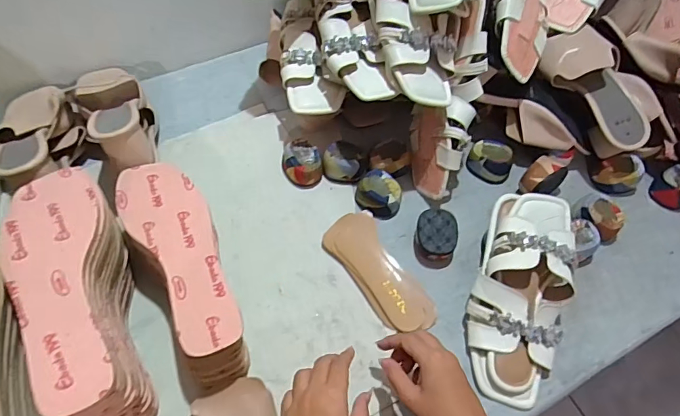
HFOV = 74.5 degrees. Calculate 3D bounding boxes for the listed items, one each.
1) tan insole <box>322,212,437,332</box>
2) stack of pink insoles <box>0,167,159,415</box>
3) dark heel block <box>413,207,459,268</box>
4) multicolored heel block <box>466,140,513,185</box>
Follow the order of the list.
[{"bbox_3d":[0.049,0.079,0.560,0.071,0.010,0.170,-30,66,-20],"label":"tan insole"},{"bbox_3d":[-0.248,0.093,0.450,0.086,0.142,0.237,-22,62,-15],"label":"stack of pink insoles"},{"bbox_3d":[0.121,0.040,0.572,0.049,0.036,0.065,4,59,-2],"label":"dark heel block"},{"bbox_3d":[0.217,-0.068,0.644,0.047,0.043,0.063,-36,68,-23],"label":"multicolored heel block"}]

